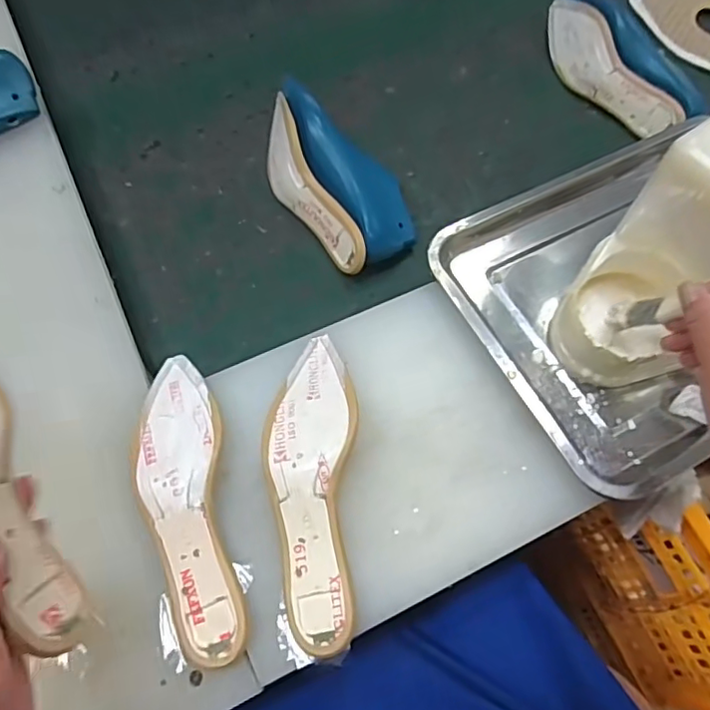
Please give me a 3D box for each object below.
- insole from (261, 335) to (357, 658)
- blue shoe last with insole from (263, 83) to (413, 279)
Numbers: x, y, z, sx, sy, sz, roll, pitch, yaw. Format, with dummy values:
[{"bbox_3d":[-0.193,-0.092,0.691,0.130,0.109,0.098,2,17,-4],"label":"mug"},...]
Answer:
[{"bbox_3d":[-0.033,0.095,0.455,0.069,0.032,0.242,-3,66,-3],"label":"insole"},{"bbox_3d":[-0.025,-0.199,0.634,0.111,0.073,0.237,-33,71,-15],"label":"blue shoe last with insole"}]

